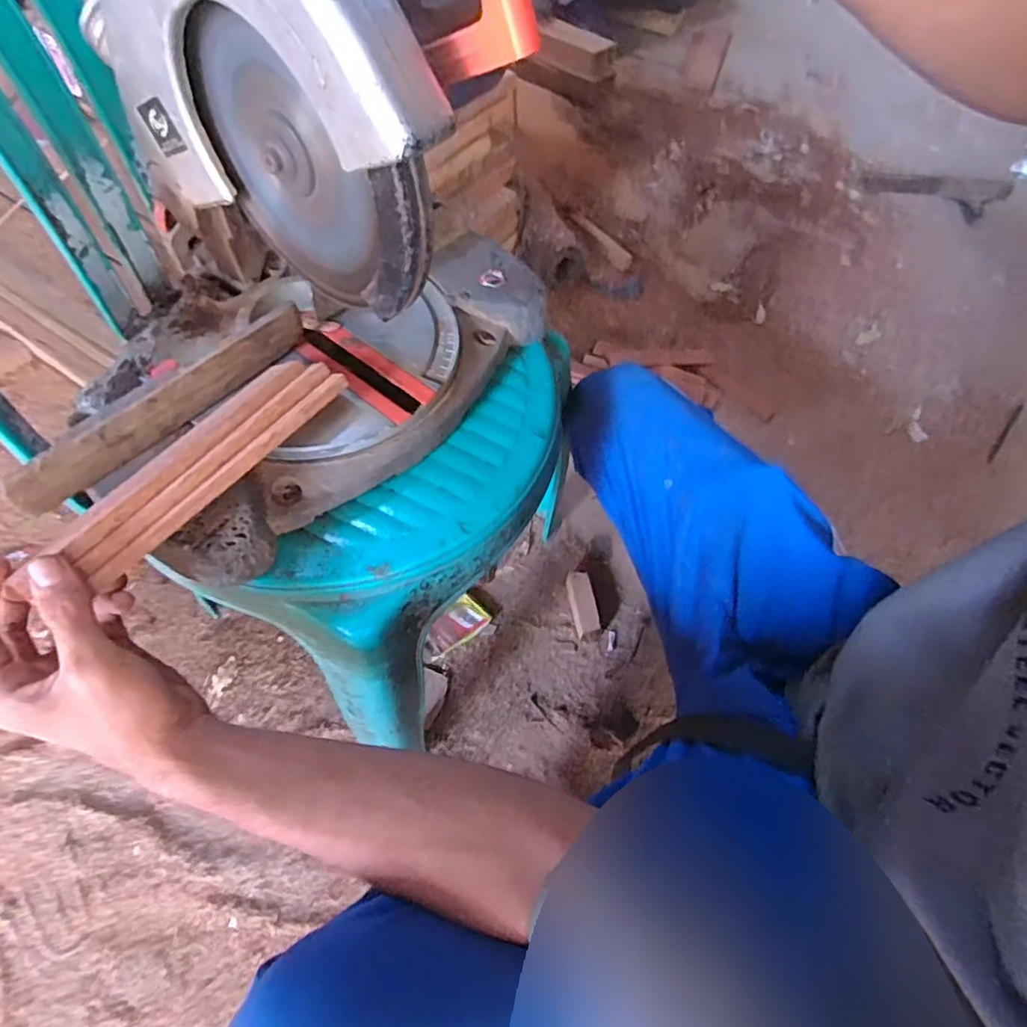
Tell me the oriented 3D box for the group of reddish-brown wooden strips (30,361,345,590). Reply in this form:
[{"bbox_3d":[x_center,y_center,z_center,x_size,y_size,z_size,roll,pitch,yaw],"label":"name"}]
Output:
[{"bbox_3d":[-0.193,-0.039,0.377,0.052,0.017,0.197,34,59,3],"label":"group of reddish-brown wooden strips"}]

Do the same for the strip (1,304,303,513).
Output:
[{"bbox_3d":[-0.231,-0.077,0.400,0.013,0.033,0.215,37,63,17],"label":"strip"}]

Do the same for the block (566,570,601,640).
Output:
[{"bbox_3d":[0.104,0.131,0.866,0.035,0.017,0.092,-8,72,-9],"label":"block"}]

